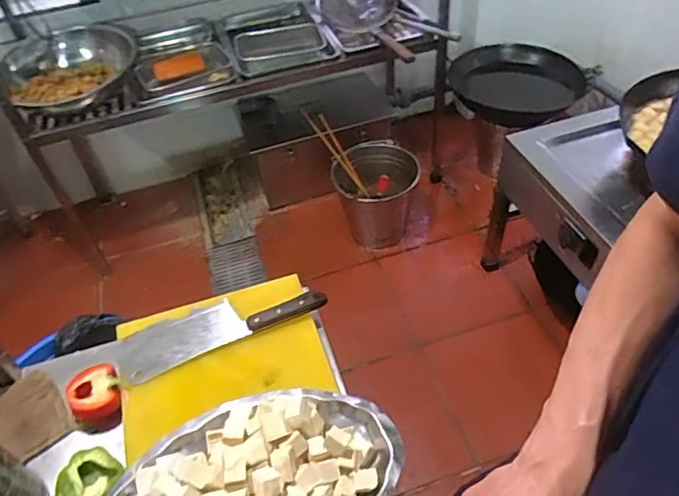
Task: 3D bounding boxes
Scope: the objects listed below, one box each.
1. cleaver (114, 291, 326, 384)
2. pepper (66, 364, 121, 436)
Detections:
[{"bbox_3d":[-0.188,0.113,0.839,0.317,0.024,0.089,-21,48,-13],"label":"cleaver"},{"bbox_3d":[-0.349,0.215,0.777,0.075,0.049,0.086,-31,51,-22],"label":"pepper"}]

